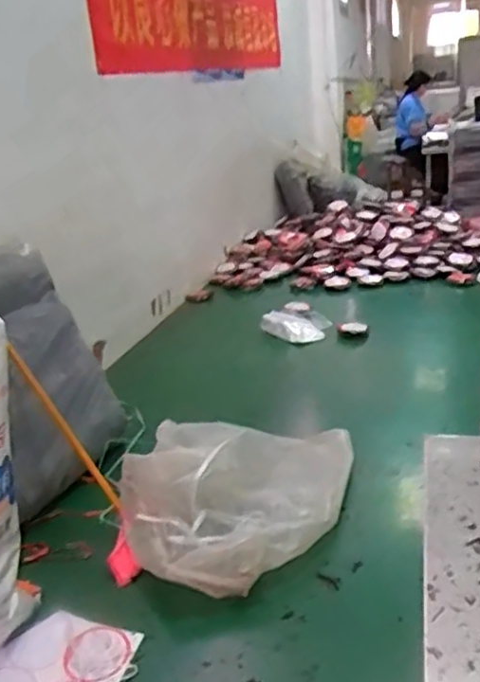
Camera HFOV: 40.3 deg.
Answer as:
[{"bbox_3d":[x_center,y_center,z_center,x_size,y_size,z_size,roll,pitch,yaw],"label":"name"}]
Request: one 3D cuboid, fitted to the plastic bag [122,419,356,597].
[{"bbox_3d":[0.058,0.375,1.889,0.772,0.238,0.523,-19,25,-31],"label":"plastic bag"}]

